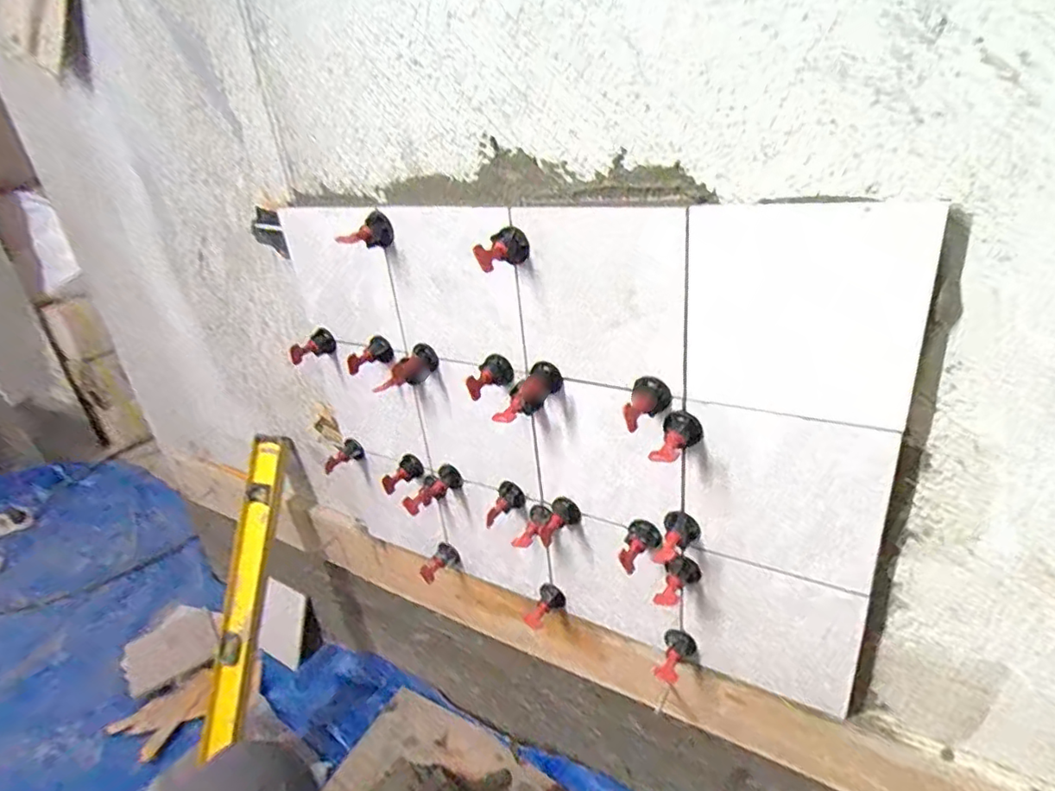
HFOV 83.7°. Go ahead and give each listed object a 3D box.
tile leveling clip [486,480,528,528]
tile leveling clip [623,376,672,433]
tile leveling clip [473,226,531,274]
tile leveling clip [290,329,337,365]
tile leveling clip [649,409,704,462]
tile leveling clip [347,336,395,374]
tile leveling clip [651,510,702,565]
[{"bbox_3d":[-0.023,0.114,0.611,0.030,0.033,0.038,5,29,22],"label":"tile leveling clip"},{"bbox_3d":[0.096,0.007,0.469,0.032,0.029,0.043,3,28,17],"label":"tile leveling clip"},{"bbox_3d":[-0.020,-0.116,0.474,0.026,0.027,0.051,5,29,22],"label":"tile leveling clip"},{"bbox_3d":[-0.244,-0.054,0.666,0.026,0.030,0.054,13,33,34],"label":"tile leveling clip"},{"bbox_3d":[0.118,0.036,0.464,0.030,0.031,0.043,8,30,26],"label":"tile leveling clip"},{"bbox_3d":[-0.166,-0.041,0.617,0.029,0.025,0.051,6,29,23],"label":"tile leveling clip"},{"bbox_3d":[0.129,0.127,0.513,0.029,0.034,0.043,11,31,30],"label":"tile leveling clip"}]

